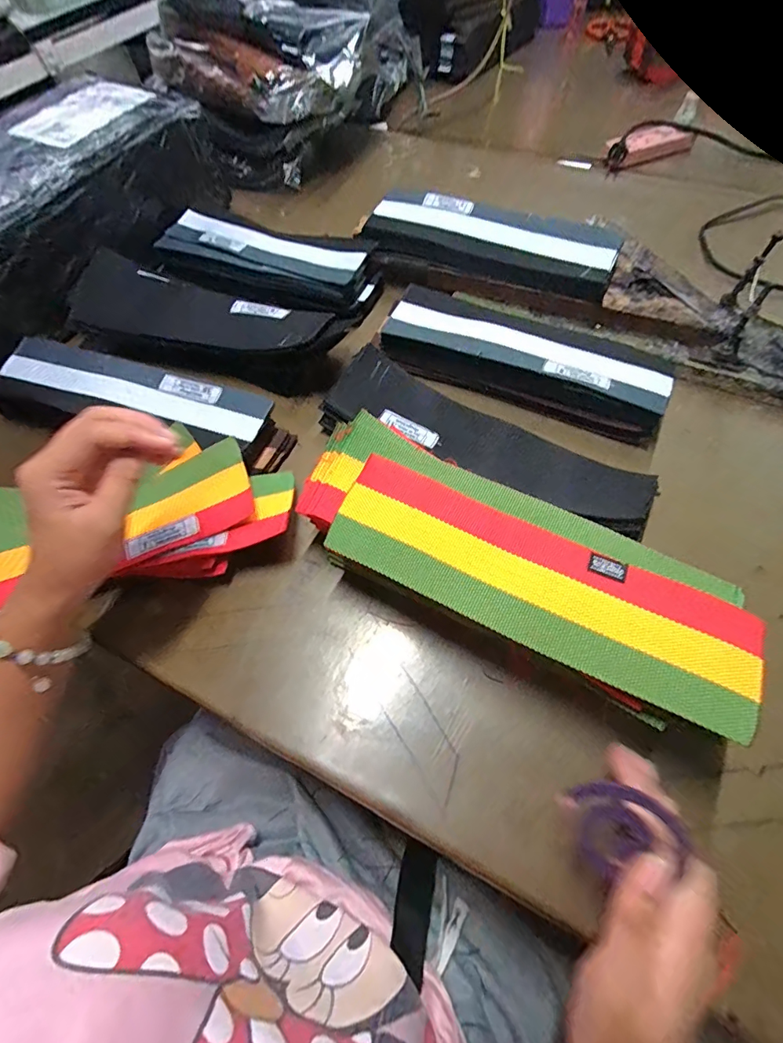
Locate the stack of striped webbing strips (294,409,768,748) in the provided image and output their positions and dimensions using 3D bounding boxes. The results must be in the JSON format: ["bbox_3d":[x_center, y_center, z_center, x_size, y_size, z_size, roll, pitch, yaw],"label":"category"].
[{"bbox_3d":[0.074,0.027,0.303,0.306,0.030,0.098,28,67,17],"label":"stack of striped webbing strips"}]

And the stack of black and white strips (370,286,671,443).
[{"bbox_3d":[0.130,-0.161,0.450,0.281,0.052,0.090,25,66,15],"label":"stack of black and white strips"}]

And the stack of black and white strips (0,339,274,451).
[{"bbox_3d":[-0.264,-0.123,0.454,0.306,0.044,0.078,17,64,12],"label":"stack of black and white strips"}]

